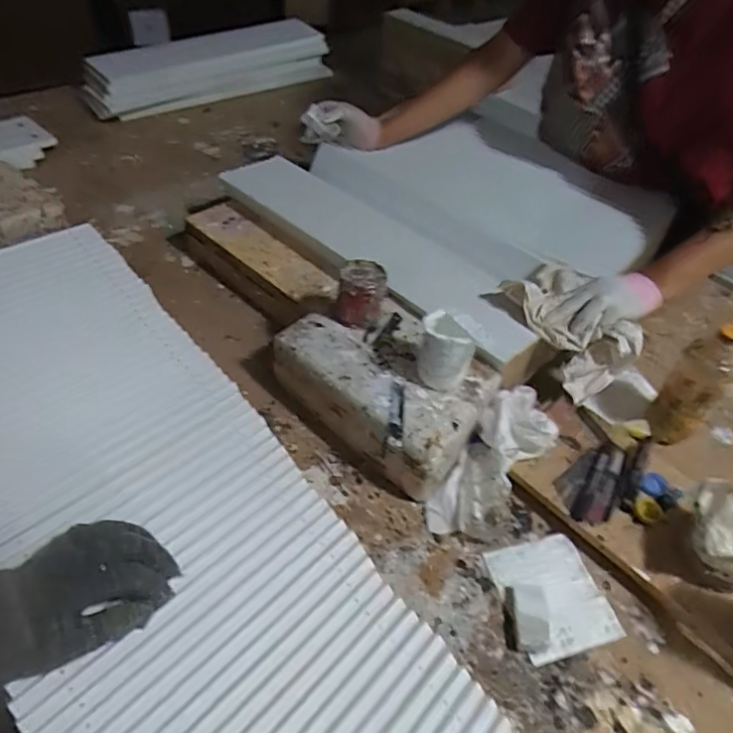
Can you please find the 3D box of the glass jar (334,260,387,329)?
[{"bbox_3d":[-0.007,-0.102,0.750,0.066,0.056,0.069,8,47,2],"label":"glass jar"}]

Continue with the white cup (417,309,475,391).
[{"bbox_3d":[0.096,-0.018,0.677,0.062,0.088,0.063,3,47,-3],"label":"white cup"}]

